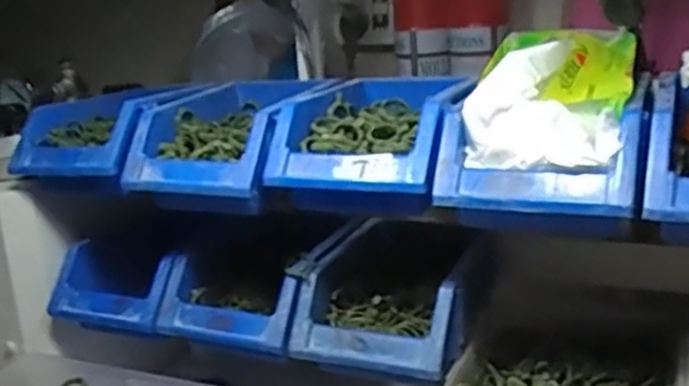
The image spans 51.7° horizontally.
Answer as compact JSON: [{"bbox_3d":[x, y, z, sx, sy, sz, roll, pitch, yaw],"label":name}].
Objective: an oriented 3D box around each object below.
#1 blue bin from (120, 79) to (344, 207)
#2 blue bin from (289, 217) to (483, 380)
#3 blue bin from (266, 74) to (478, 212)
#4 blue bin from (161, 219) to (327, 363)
[{"bbox_3d":[-0.090,-0.044,0.624,0.129,0.078,0.186,3,16,23],"label":"blue bin"},{"bbox_3d":[0.048,0.086,0.603,0.132,0.078,0.207,2,16,19],"label":"blue bin"},{"bbox_3d":[0.024,-0.044,0.566,0.136,0.077,0.193,1,15,16],"label":"blue bin"},{"bbox_3d":[-0.073,0.087,0.639,0.130,0.085,0.153,2,16,21],"label":"blue bin"}]

